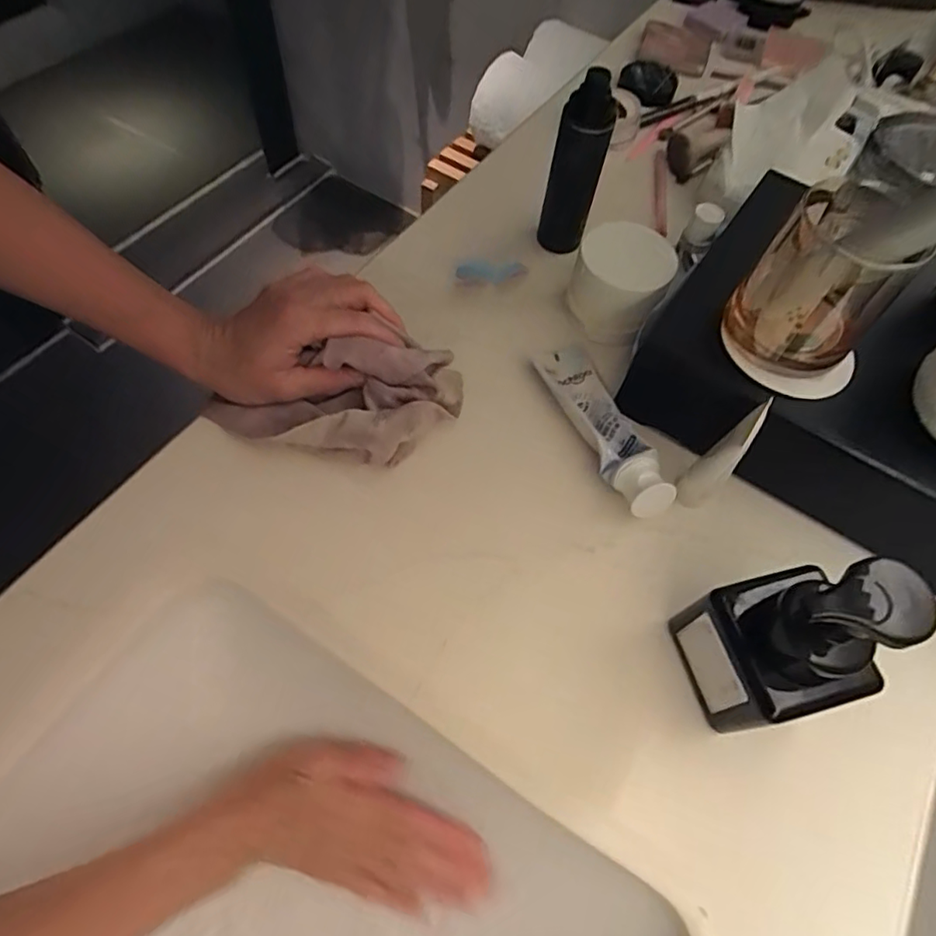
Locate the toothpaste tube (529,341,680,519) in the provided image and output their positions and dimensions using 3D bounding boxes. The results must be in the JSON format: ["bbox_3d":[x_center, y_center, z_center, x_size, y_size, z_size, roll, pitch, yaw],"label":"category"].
[{"bbox_3d":[0.089,-0.033,0.396,0.038,0.032,0.143,-14,63,-10],"label":"toothpaste tube"}]

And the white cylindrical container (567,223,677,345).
[{"bbox_3d":[0.114,-0.140,0.439,0.068,0.052,0.068,1,61,-2],"label":"white cylindrical container"}]

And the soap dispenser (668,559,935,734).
[{"bbox_3d":[0.157,0.084,0.282,0.061,0.140,0.063,-12,62,-9],"label":"soap dispenser"}]

